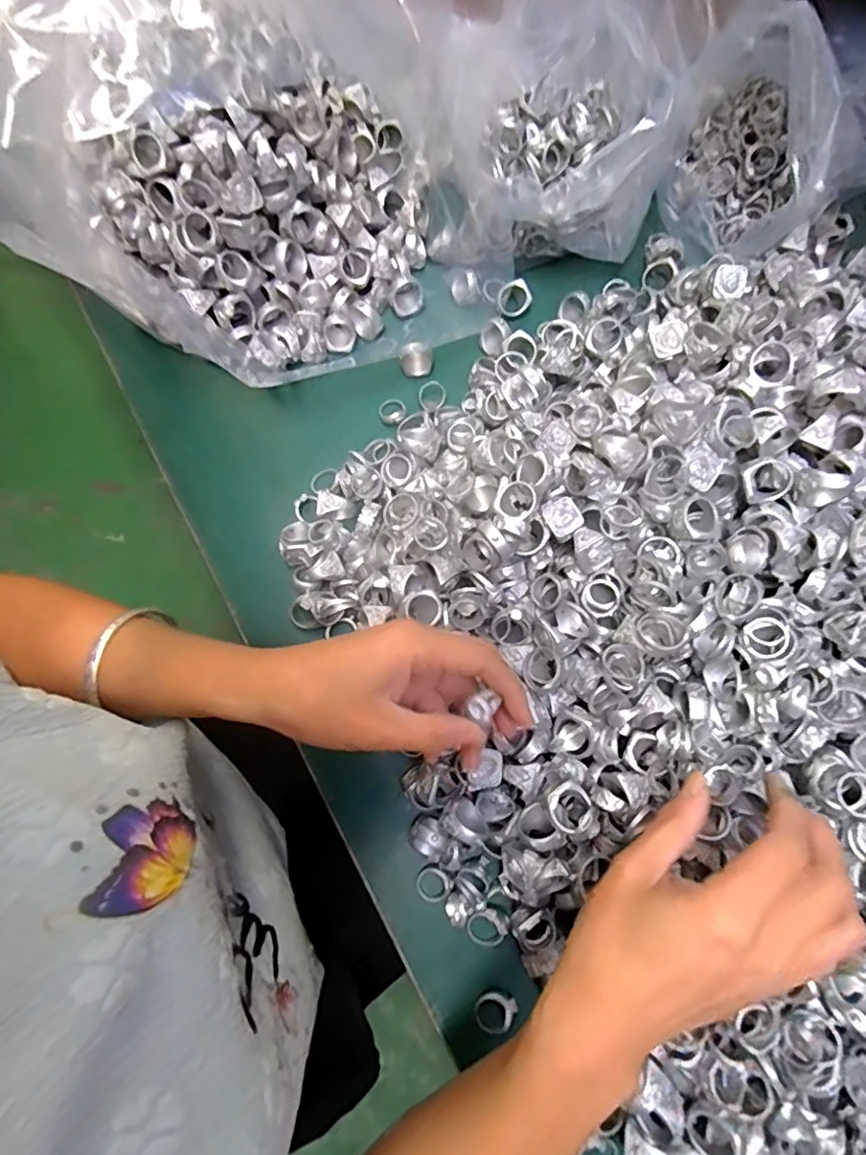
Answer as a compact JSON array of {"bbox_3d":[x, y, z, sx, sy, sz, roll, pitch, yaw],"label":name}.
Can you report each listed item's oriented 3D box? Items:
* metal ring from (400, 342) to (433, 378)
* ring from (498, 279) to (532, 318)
[{"bbox_3d":[-0.012,-0.166,0.435,0.024,0.017,0.019,1,77,-1],"label":"metal ring"},{"bbox_3d":[0.065,-0.219,0.449,0.026,0.011,0.025,6,124,8],"label":"ring"}]

